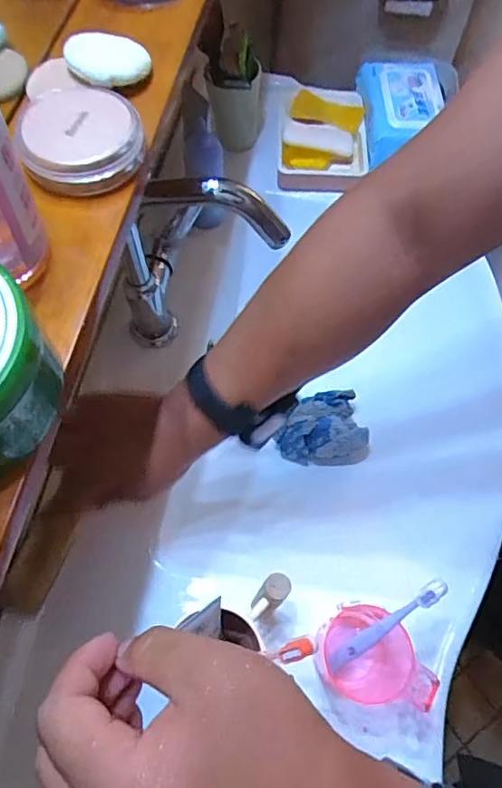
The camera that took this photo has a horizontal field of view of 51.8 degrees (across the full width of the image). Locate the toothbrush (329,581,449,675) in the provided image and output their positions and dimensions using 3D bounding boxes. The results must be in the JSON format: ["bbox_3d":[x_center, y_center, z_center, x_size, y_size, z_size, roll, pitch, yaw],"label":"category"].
[{"bbox_3d":[0.108,0.189,0.419,0.013,0.132,0.014,49,32,20],"label":"toothbrush"}]

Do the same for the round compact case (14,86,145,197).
[{"bbox_3d":[-0.103,-0.155,0.314,0.071,0.031,0.057,-17,65,-10],"label":"round compact case"}]

